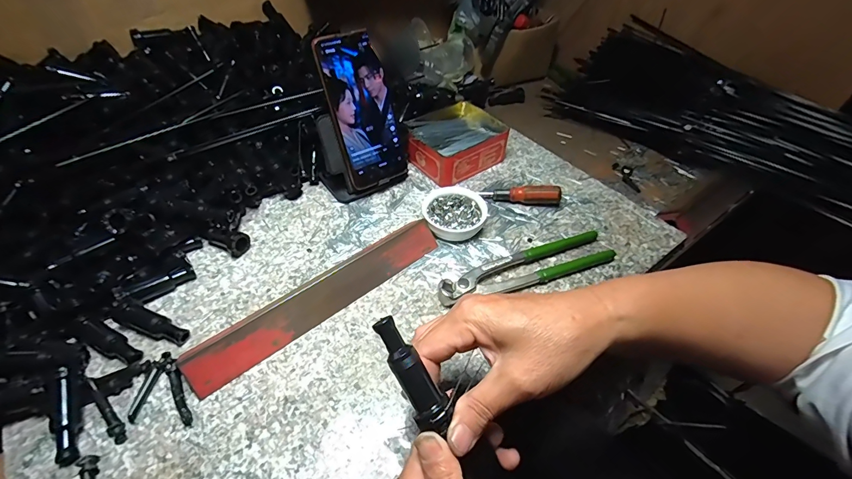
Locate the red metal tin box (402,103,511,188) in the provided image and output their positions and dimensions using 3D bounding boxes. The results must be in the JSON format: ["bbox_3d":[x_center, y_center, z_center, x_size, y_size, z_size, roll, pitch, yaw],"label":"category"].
[{"bbox_3d":[0.041,-0.135,0.538,0.114,0.046,0.131,36,56,28],"label":"red metal tin box"}]

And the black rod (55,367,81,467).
[{"bbox_3d":[-0.268,0.131,0.288,0.010,0.014,0.068,-17,68,-17],"label":"black rod"}]

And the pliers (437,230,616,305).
[{"bbox_3d":[0.105,0.028,0.405,0.197,0.020,0.040,-15,49,-15],"label":"pliers"}]

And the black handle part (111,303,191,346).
[{"bbox_3d":[-0.246,0.075,0.347,0.069,0.019,0.019,15,48,12],"label":"black handle part"}]

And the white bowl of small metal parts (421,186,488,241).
[{"bbox_3d":[0.032,-0.028,0.448,0.071,0.028,0.069,1,47,-1],"label":"white bowl of small metal parts"}]

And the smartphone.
[{"bbox_3d":[-0.069,-0.147,0.449,0.079,0.166,0.009,-29,29,-25],"label":"smartphone"}]

